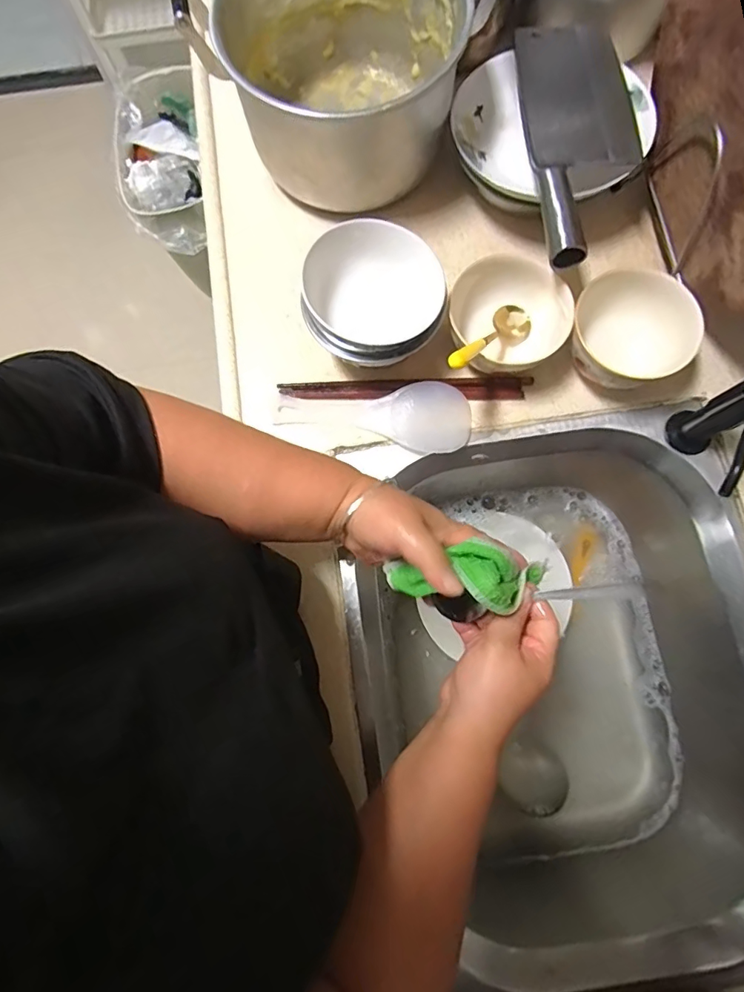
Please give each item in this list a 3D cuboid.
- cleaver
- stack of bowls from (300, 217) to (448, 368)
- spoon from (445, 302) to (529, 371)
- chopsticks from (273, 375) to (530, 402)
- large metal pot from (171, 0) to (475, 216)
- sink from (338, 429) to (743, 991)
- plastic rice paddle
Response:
[{"bbox_3d":[0.202,-0.360,0.477,0.110,0.051,0.323,4,78,1],"label":"cleaver"},{"bbox_3d":[0.002,-0.180,0.470,0.125,0.082,0.124,-9,78,-1],"label":"stack of bowls"},{"bbox_3d":[0.109,-0.150,0.450,0.038,0.024,0.168,43,41,9],"label":"spoon"},{"bbox_3d":[0.035,-0.110,0.499,0.255,0.013,0.022,-1,78,0],"label":"chopsticks"},{"bbox_3d":[-0.037,-0.436,0.503,0.236,0.138,0.228,0,78,0],"label":"large metal pot"},{"bbox_3d":[0.191,0.193,0.528,0.389,0.192,0.486,-14,78,-3],"label":"sink"},{"bbox_3d":[0.003,-0.089,0.496,0.194,0.021,0.069,10,78,3],"label":"plastic rice paddle"}]

